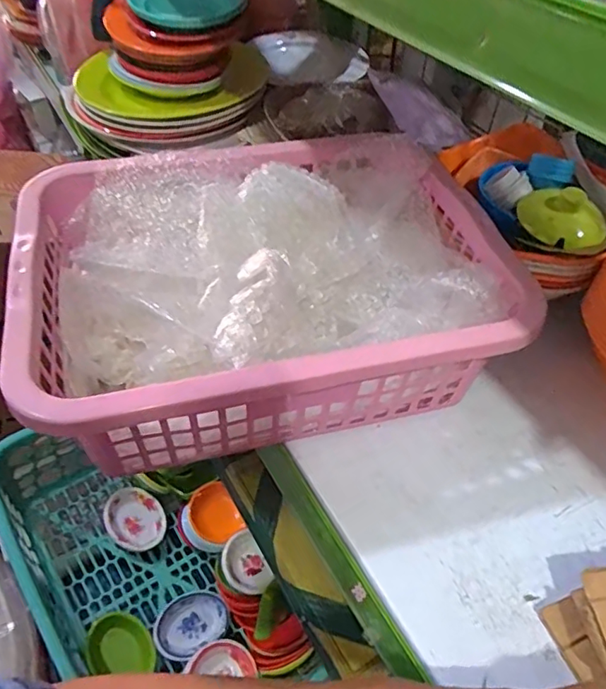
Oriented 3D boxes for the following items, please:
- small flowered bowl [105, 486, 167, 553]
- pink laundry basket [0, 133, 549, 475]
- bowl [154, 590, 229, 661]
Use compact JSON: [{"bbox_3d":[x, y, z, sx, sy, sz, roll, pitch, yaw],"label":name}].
[{"bbox_3d":[-0.245,0.254,0.801,0.076,0.018,0.096,-24,54,-22],"label":"small flowered bowl"},{"bbox_3d":[-0.035,-0.051,0.527,0.404,0.154,0.315,-10,50,-12],"label":"pink laundry basket"},{"bbox_3d":[-0.152,0.372,0.738,0.094,0.027,0.066,-25,86,-25],"label":"bowl"}]

